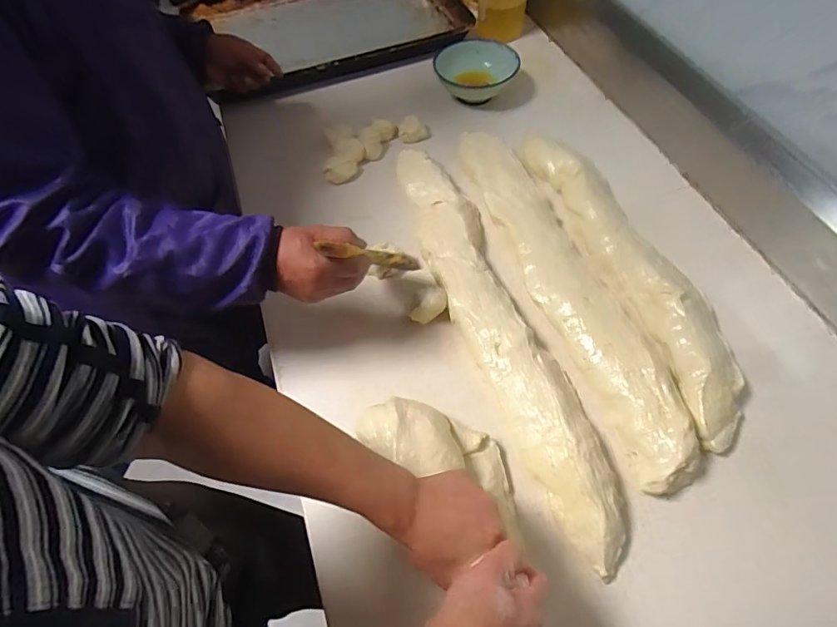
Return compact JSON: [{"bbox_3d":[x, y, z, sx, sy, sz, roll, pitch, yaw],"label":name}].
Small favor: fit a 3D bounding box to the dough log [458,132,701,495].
[{"bbox_3d":[0.201,-0.059,0.696,0.120,0.052,0.632,-16,58,-5],"label":"dough log"}]

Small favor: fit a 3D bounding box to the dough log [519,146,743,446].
[{"bbox_3d":[0.306,-0.091,0.697,0.120,0.049,0.580,-14,58,-4],"label":"dough log"}]

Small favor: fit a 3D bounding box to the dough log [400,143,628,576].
[{"bbox_3d":[0.101,-0.001,0.656,0.111,0.051,0.665,-19,59,-7],"label":"dough log"}]

